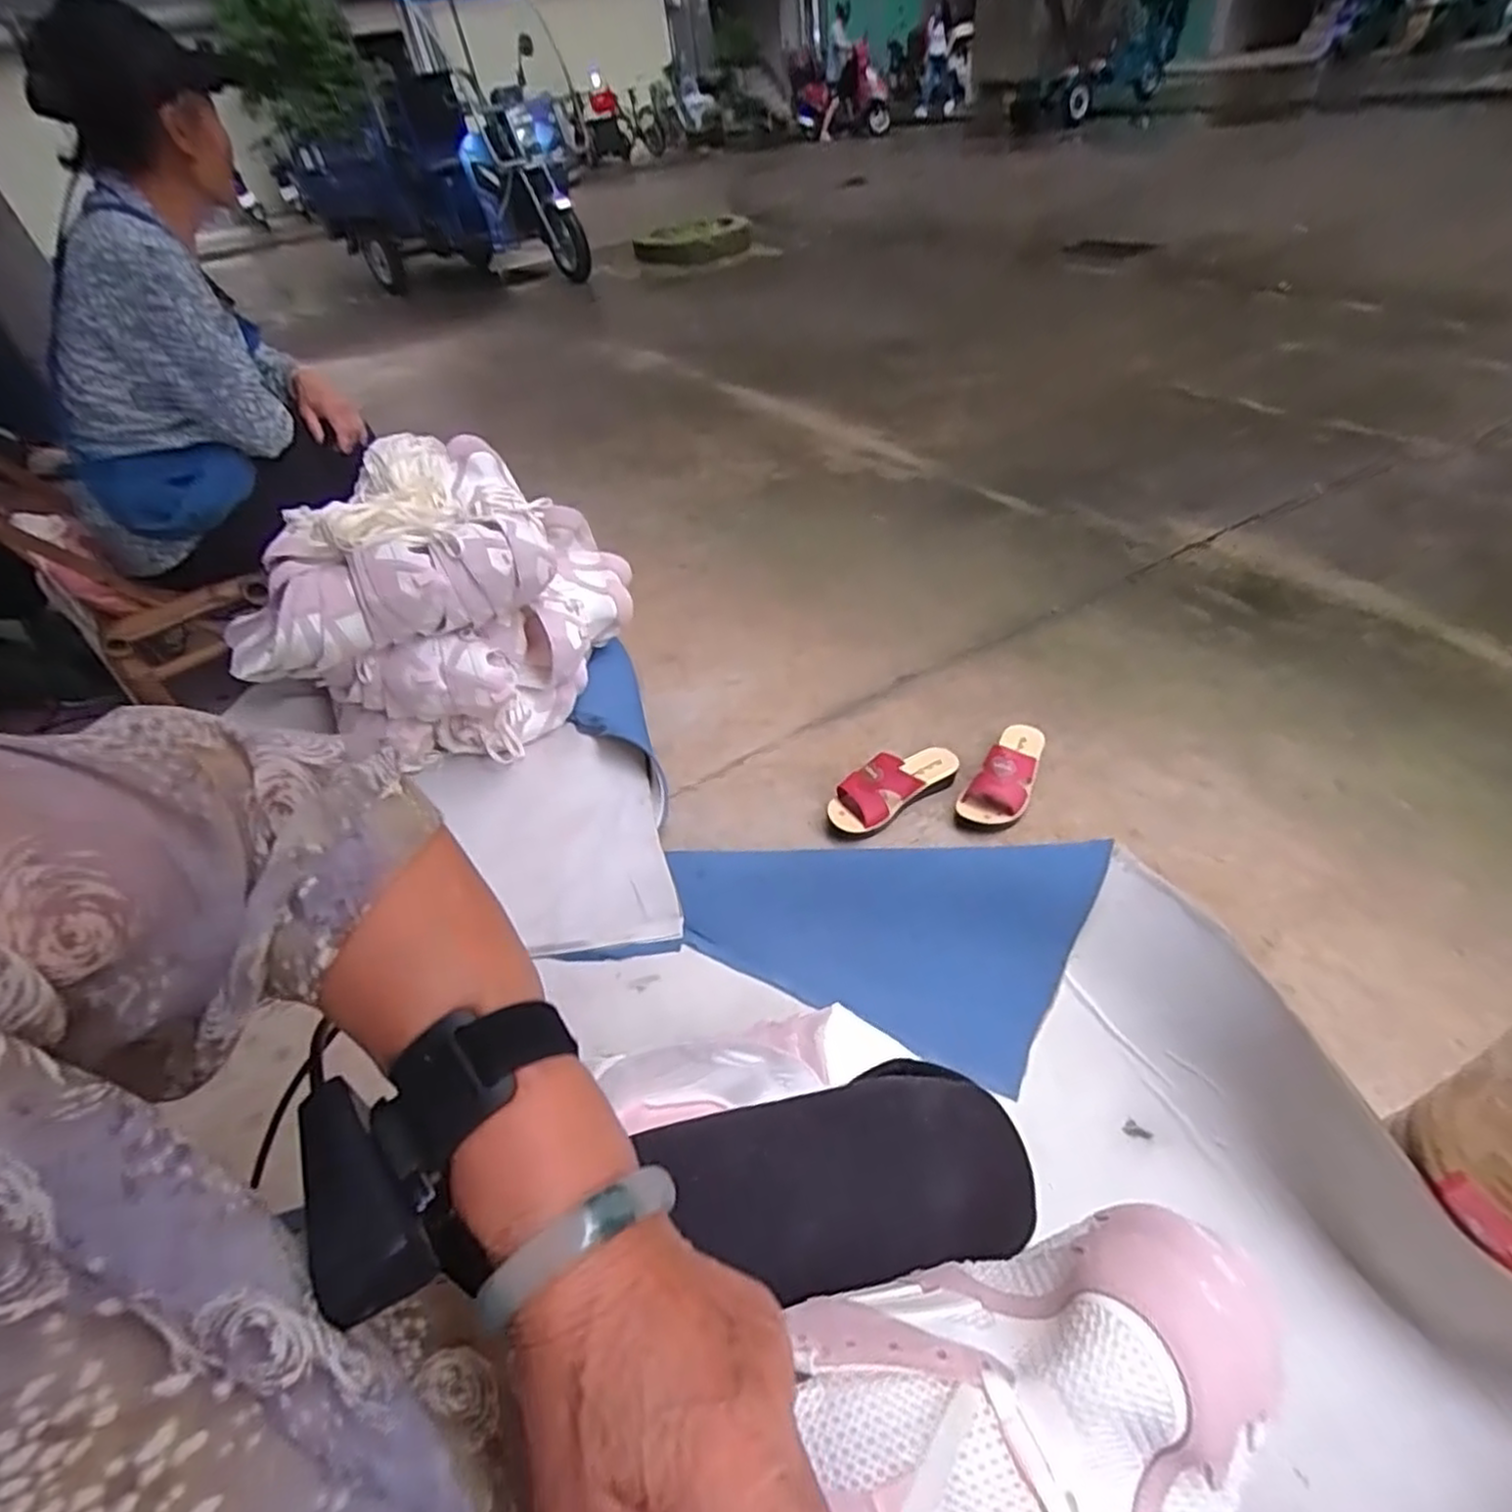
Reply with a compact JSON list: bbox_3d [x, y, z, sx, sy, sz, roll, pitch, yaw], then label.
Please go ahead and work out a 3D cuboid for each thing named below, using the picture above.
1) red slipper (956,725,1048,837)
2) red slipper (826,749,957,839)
[{"bbox_3d":[0.379,0.018,1.085,0.085,0.071,0.215,23,48,28],"label":"red slipper"},{"bbox_3d":[0.203,0.042,1.080,0.220,0.071,0.081,-27,46,-25],"label":"red slipper"}]

